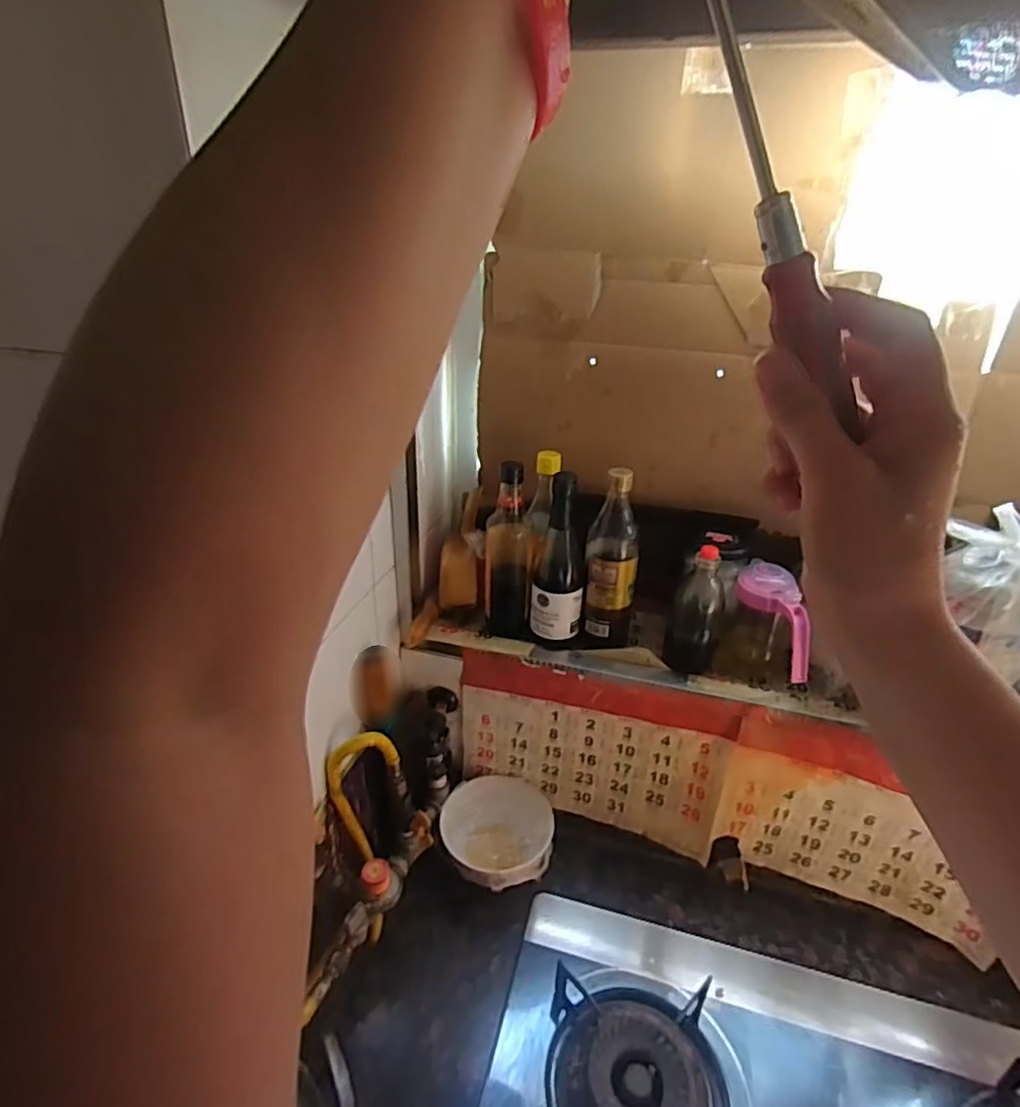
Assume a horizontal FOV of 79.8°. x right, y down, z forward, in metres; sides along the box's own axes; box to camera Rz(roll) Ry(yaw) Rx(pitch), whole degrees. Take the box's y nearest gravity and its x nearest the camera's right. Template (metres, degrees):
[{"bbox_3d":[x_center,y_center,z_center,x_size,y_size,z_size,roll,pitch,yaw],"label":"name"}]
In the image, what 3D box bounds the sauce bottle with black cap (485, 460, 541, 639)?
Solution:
[{"bbox_3d":[0.001,0.000,0.793,0.065,0.224,0.053,5,28,6],"label":"sauce bottle with black cap"}]

